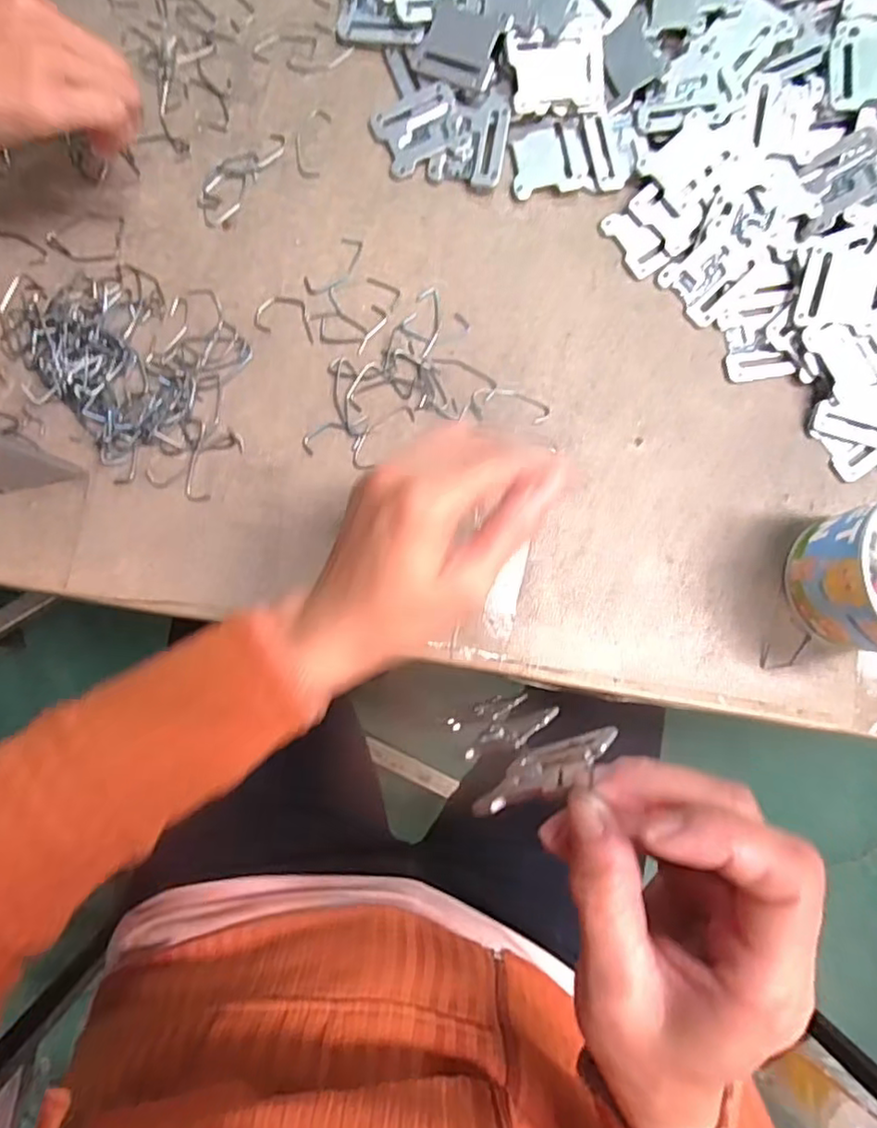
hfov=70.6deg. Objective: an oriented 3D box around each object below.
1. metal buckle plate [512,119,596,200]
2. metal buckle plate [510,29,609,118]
[{"bbox_3d":[0.068,-0.249,0.380,0.047,0.006,0.042,-10,85,-5],"label":"metal buckle plate"},{"bbox_3d":[0.072,-0.292,0.369,0.056,0.004,0.041,-9,104,-5],"label":"metal buckle plate"}]

